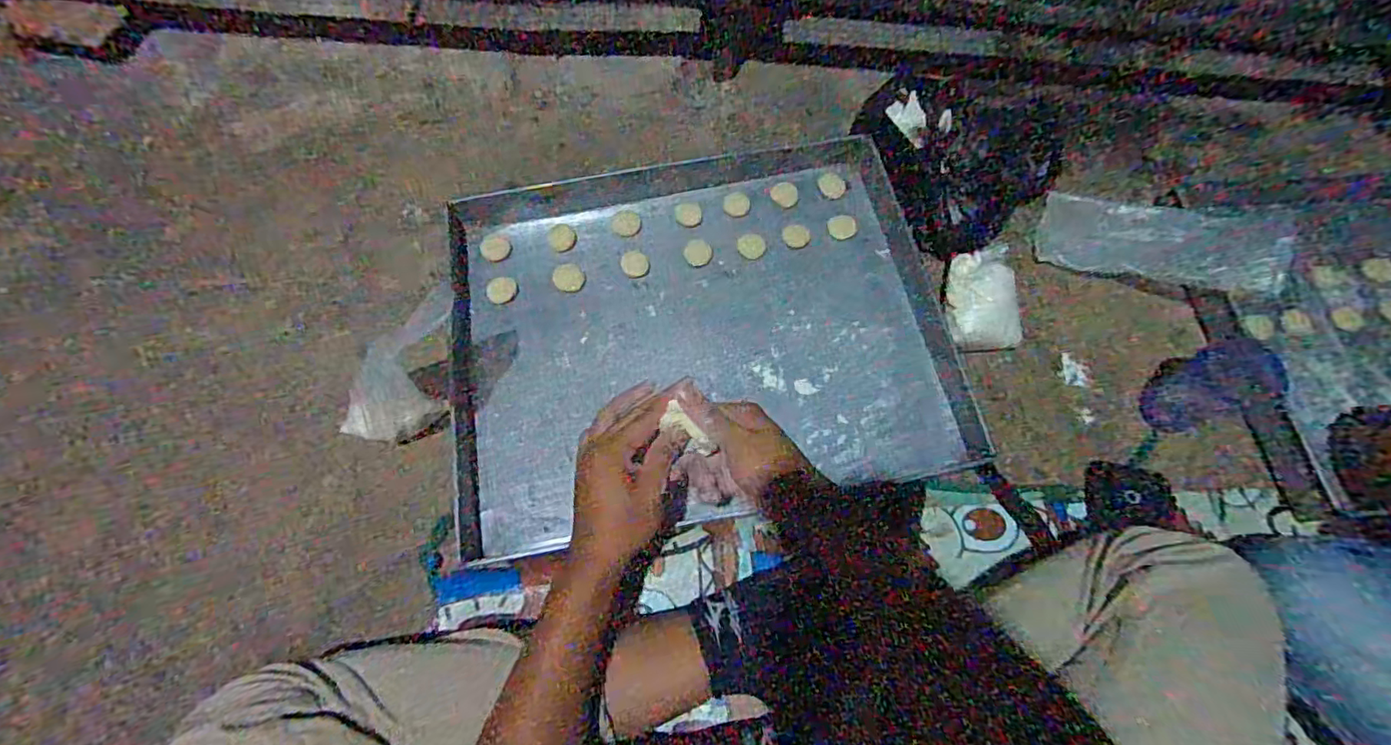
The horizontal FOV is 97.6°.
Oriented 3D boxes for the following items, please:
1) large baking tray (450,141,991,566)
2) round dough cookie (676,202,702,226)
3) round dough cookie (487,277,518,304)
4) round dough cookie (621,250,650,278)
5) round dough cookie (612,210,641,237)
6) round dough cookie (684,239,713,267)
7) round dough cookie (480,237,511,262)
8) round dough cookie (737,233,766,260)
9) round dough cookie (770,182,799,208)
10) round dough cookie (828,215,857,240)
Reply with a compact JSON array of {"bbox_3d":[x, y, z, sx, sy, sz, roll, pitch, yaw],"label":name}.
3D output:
[{"bbox_3d":[0.001,-0.064,0.689,0.531,0.034,0.439,-10,68,-6],"label":"large baking tray"},{"bbox_3d":[-0.008,-0.195,0.749,0.031,0.004,0.034,1,65,-1],"label":"round dough cookie"},{"bbox_3d":[-0.222,-0.096,0.700,0.033,0.004,0.033,1,65,-1],"label":"round dough cookie"},{"bbox_3d":[-0.071,-0.129,0.720,0.032,0.004,0.037,-9,66,-6],"label":"round dough cookie"},{"bbox_3d":[-0.084,-0.182,0.742,0.032,0.004,0.038,-9,66,-6],"label":"round dough cookie"},{"bbox_3d":[0.003,-0.143,0.727,0.032,0.005,0.037,-6,66,-4],"label":"round dough cookie"},{"bbox_3d":[-0.236,-0.146,0.721,0.033,0.004,0.034,1,65,-1],"label":"round dough cookie"},{"bbox_3d":[0.068,-0.152,0.731,0.034,0.004,0.033,1,65,-1],"label":"round dough cookie"},{"bbox_3d":[0.113,-0.222,0.759,0.030,0.006,0.037,-40,72,-17],"label":"round dough cookie"},{"bbox_3d":[0.178,-0.177,0.742,0.033,0.006,0.033,1,65,-1],"label":"round dough cookie"}]

